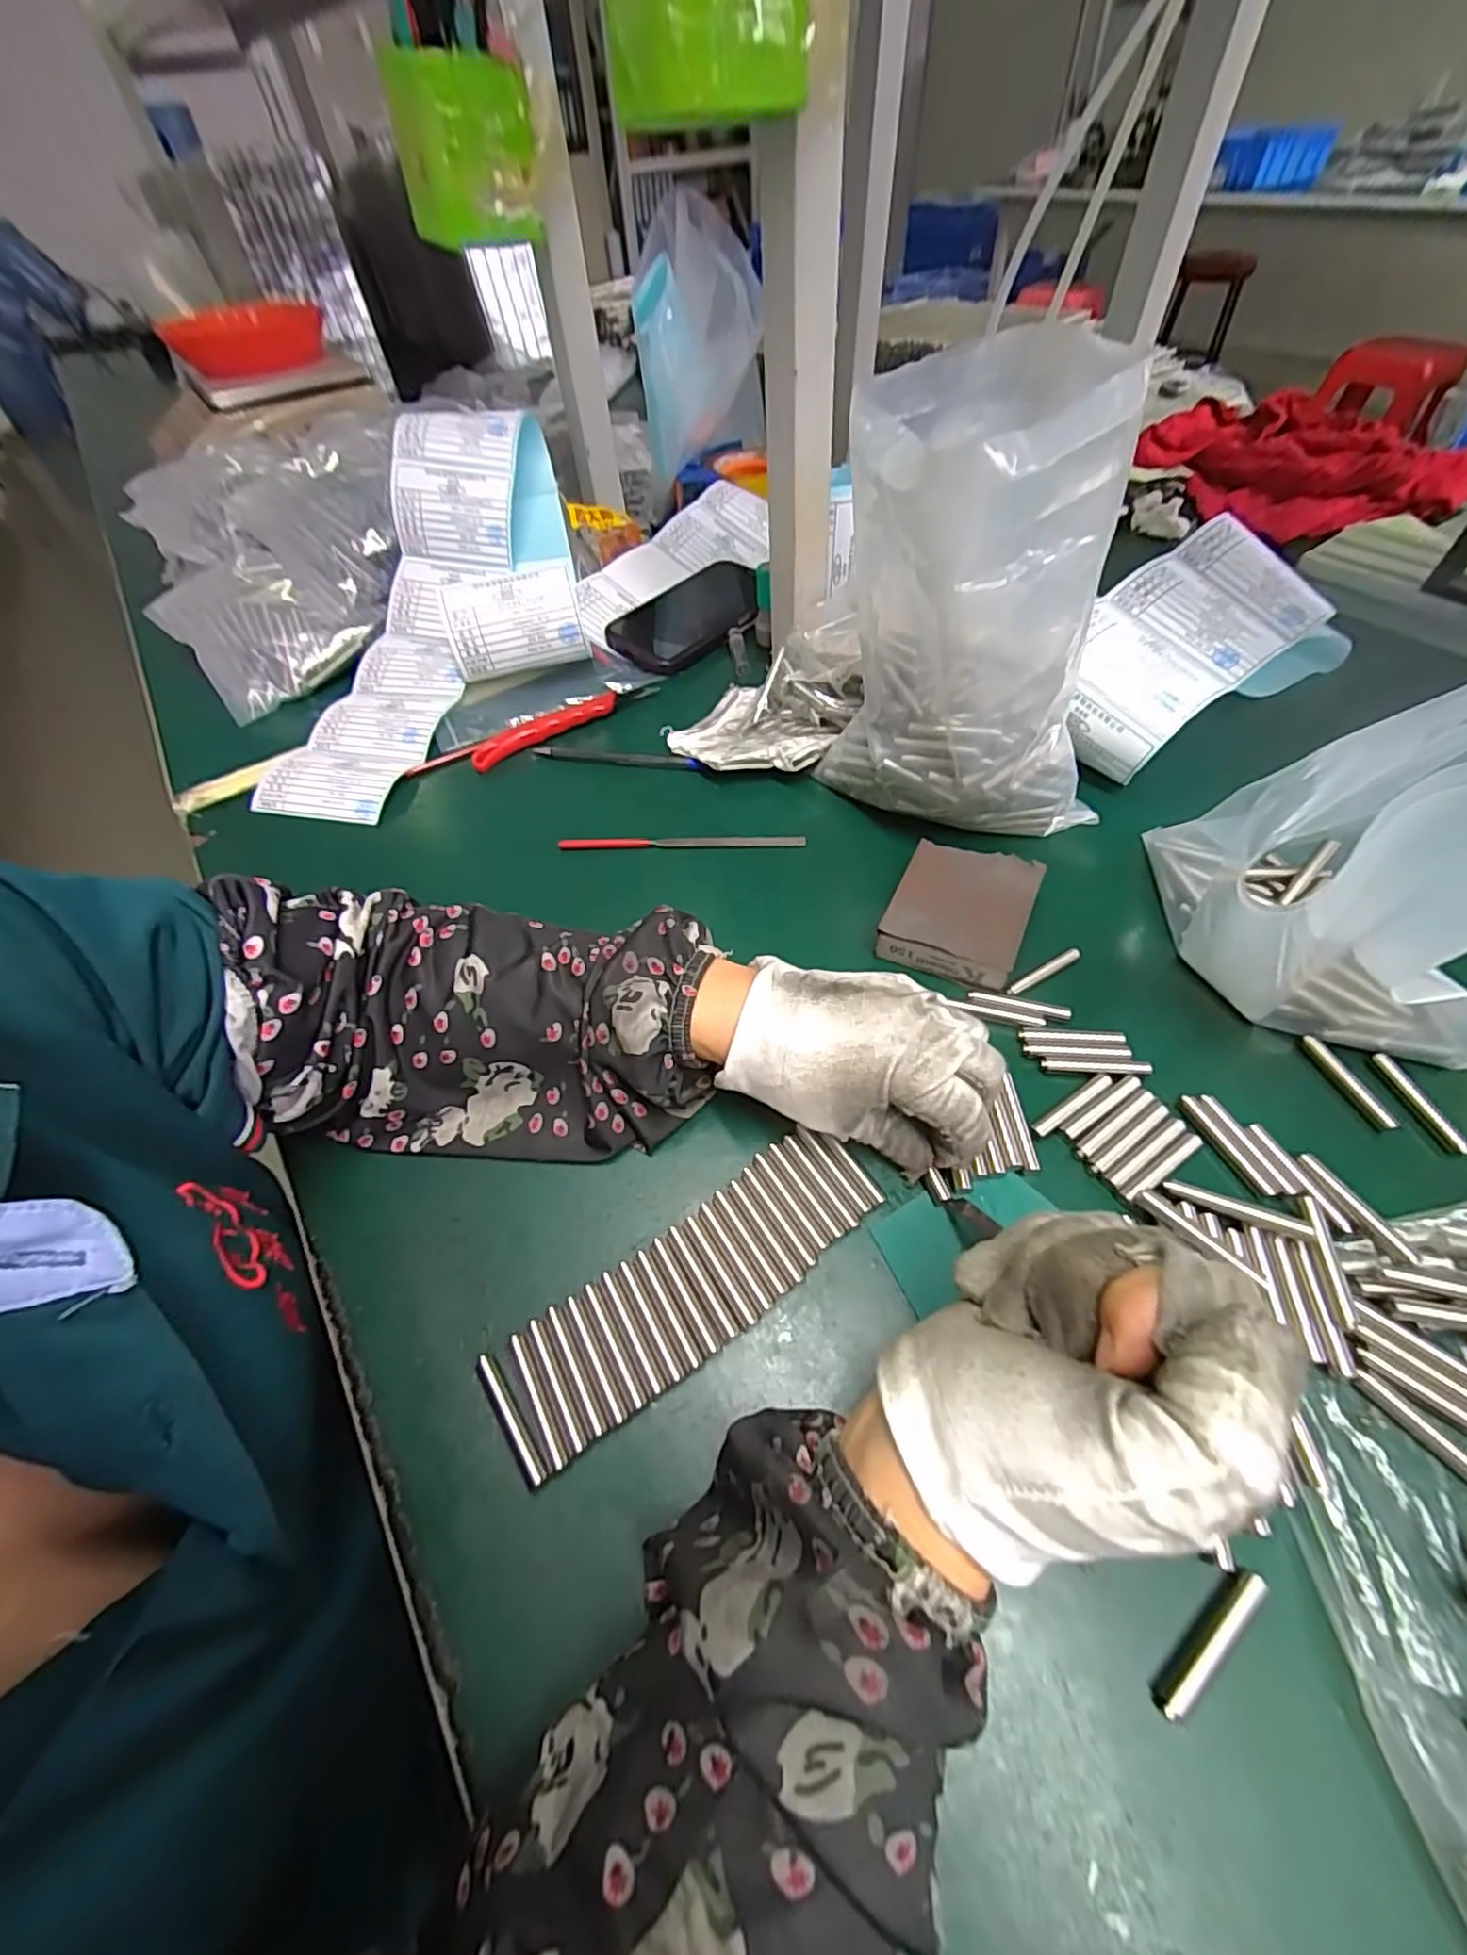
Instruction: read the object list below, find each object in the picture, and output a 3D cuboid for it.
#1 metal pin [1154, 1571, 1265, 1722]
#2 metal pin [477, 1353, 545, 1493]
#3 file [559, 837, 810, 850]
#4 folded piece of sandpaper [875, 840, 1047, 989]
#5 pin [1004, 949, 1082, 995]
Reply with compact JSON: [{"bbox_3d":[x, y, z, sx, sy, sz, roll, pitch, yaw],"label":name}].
[{"bbox_3d":[0.143,0.199,0.199,0.048,0.010,0.007,-34,59,-18],"label":"metal pin"},{"bbox_3d":[-0.081,0.160,0.241,0.006,0.006,0.047,-34,59,-18],"label":"metal pin"},{"bbox_3d":[-0.033,-0.086,0.419,0.154,0.009,0.006,-1,55,5],"label":"file"},{"bbox_3d":[0.123,-0.037,0.360,0.067,0.023,0.083,20,59,18],"label":"folded piece of sandpaper"},{"bbox_3d":[0.162,-0.003,0.348,0.049,0.007,0.006,-27,57,-13],"label":"pin"}]

